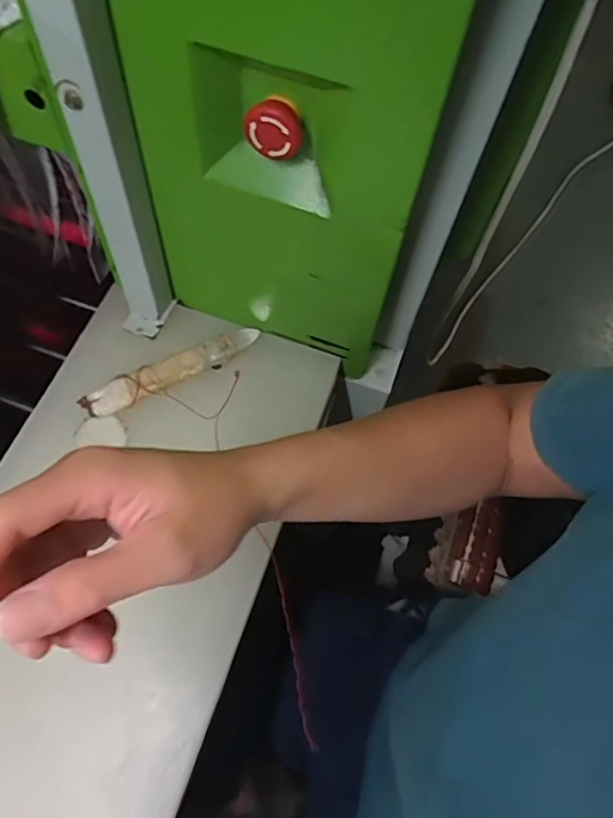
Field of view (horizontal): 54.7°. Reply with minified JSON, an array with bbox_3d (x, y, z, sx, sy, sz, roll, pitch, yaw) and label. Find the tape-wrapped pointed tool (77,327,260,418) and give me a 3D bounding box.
[{"bbox_3d":[-0.121,-0.035,0.540,0.166,0.015,0.029,-26,69,-15],"label":"tape-wrapped pointed tool"}]

